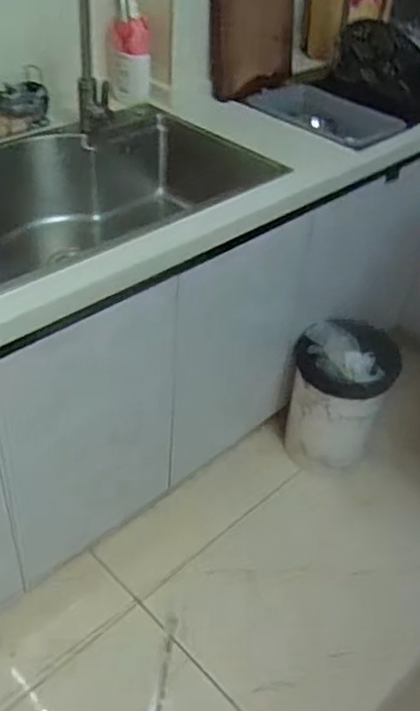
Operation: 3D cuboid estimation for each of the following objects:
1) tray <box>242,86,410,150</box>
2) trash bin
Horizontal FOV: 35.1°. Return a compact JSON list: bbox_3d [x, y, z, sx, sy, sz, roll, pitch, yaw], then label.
[{"bbox_3d":[0.321,-0.629,1.733,0.392,0.038,0.234,34,49,27],"label":"tray"},{"bbox_3d":[0.353,0.109,1.739,0.294,0.315,0.252,16,43,11],"label":"trash bin"}]

